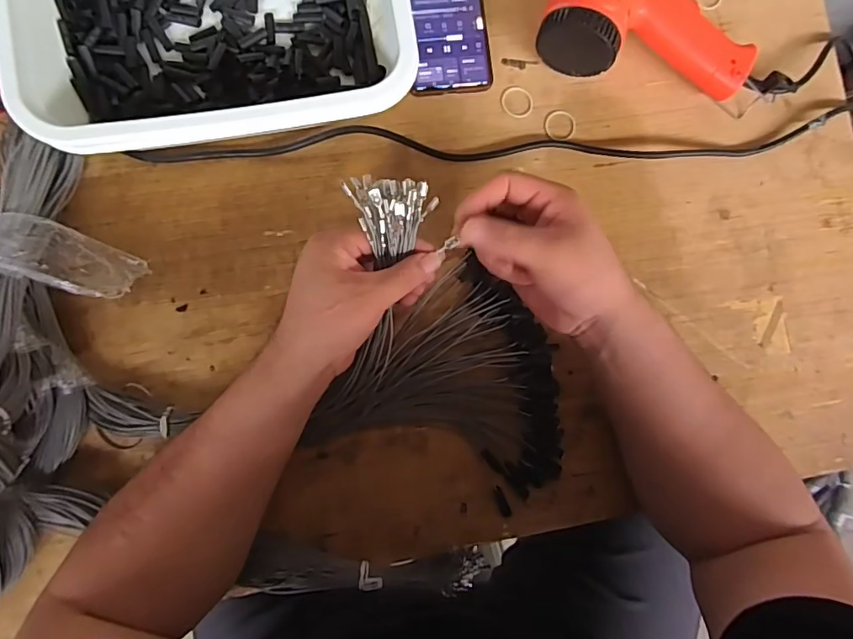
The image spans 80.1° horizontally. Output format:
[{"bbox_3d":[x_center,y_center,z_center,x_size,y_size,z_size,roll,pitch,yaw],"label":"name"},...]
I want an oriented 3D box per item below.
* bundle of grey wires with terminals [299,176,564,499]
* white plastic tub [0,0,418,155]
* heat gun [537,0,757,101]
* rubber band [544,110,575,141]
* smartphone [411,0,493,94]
[{"bbox_3d":[0.024,0.028,0.401,0.226,0.104,0.195,18,85,-2],"label":"bundle of grey wires with terminals"},{"bbox_3d":[-0.165,-0.248,0.409,0.281,0.087,0.214,-10,87,-5],"label":"white plastic tub"},{"bbox_3d":[0.223,-0.333,0.449,0.186,0.071,0.270,20,85,-2],"label":"heat gun"},{"bbox_3d":[0.124,-0.179,0.467,0.029,0.004,0.028,0,86,-4],"label":"rubber band"},{"bbox_3d":[0.019,-0.285,0.461,0.070,0.013,0.160,-5,86,-4],"label":"smartphone"}]

